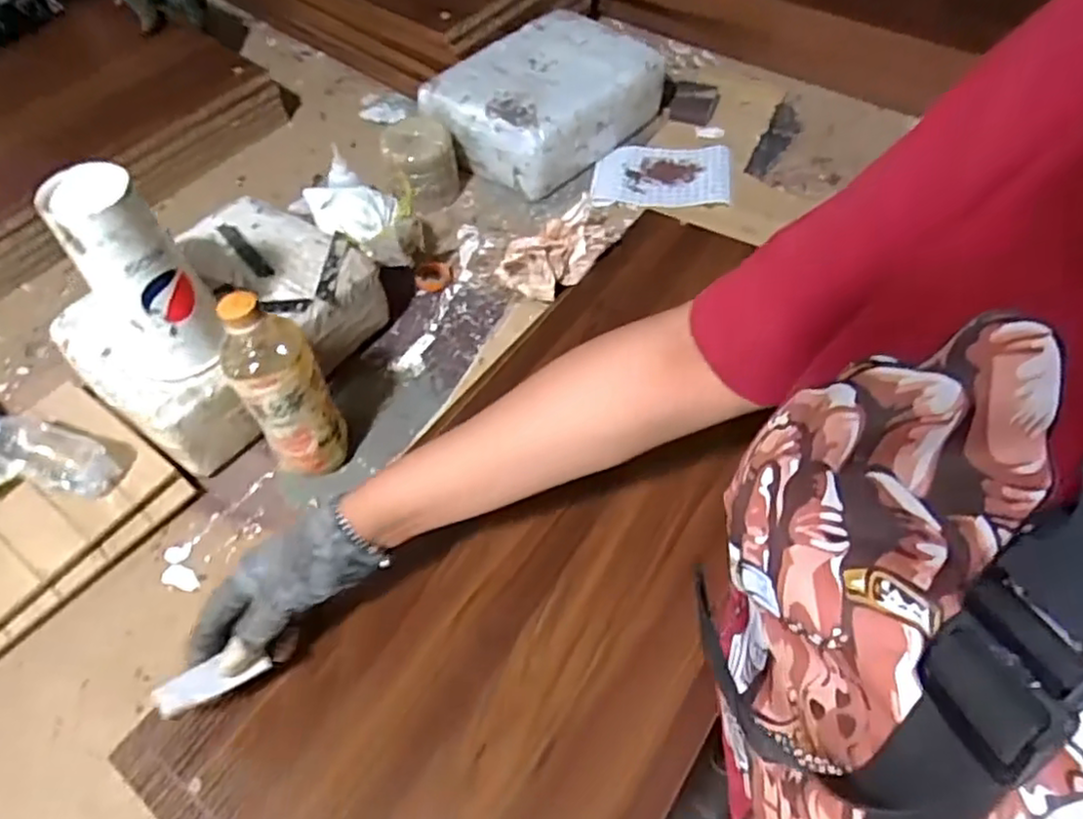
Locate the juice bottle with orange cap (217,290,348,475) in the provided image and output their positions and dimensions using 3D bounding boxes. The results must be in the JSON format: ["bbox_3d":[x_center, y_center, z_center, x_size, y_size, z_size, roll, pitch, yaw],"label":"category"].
[{"bbox_3d":[-0.222,-0.015,0.580,0.069,0.202,0.067,-26,59,-15],"label":"juice bottle with orange cap"}]

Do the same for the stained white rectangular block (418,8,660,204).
[{"bbox_3d":[0.004,-0.424,0.907,0.208,0.091,0.281,34,64,22],"label":"stained white rectangular block"}]

